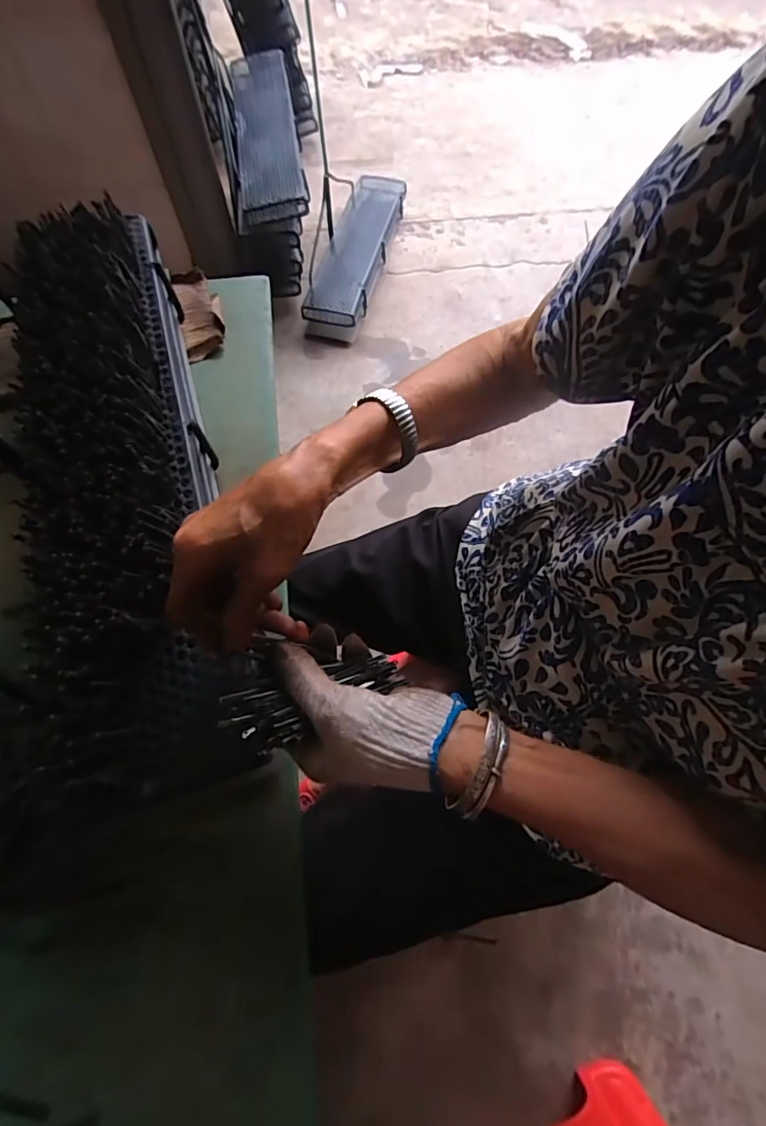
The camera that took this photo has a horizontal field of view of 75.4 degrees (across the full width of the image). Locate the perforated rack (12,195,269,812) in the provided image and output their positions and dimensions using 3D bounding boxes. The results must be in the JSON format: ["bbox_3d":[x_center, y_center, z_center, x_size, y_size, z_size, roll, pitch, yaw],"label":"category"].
[{"bbox_3d":[-0.227,-0.096,0.446,0.143,0.092,0.568,-14,70,-6],"label":"perforated rack"}]

